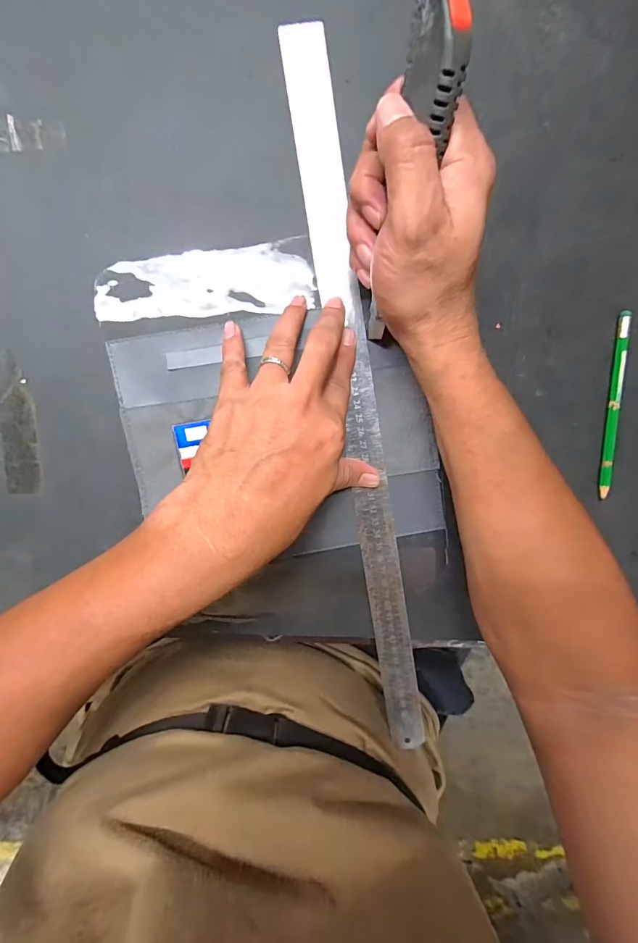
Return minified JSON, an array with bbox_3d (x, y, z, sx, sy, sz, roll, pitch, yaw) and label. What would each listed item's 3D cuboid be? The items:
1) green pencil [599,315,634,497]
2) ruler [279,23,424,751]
[{"bbox_3d":[0.223,-0.049,0.313,0.008,0.010,0.136,0,99,-4],"label":"green pencil"},{"bbox_3d":[0.033,-0.024,0.307,0.028,0.004,0.520,-10,99,0],"label":"ruler"}]

